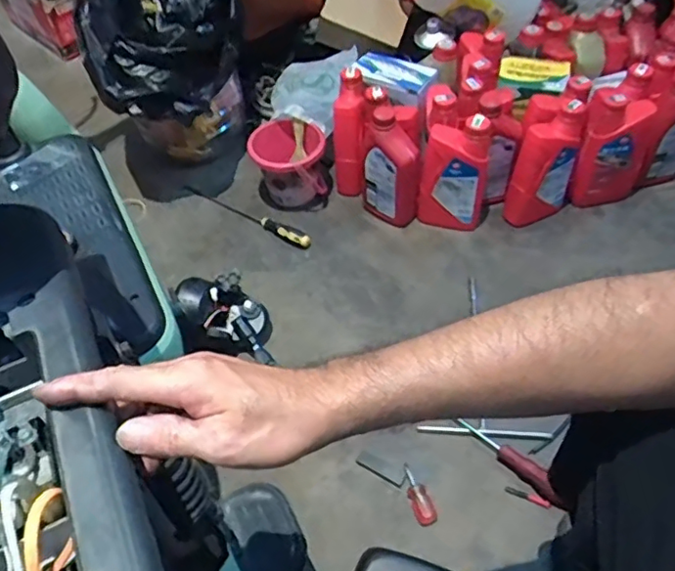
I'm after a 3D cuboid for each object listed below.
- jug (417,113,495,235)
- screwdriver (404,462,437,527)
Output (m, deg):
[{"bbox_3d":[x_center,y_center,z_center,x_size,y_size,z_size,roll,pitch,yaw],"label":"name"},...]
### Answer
[{"bbox_3d":[0.227,-0.214,1.120,0.124,0.223,0.066,12,51,15],"label":"jug"},{"bbox_3d":[0.111,0.287,0.787,0.028,0.021,0.079,-16,50,-8],"label":"screwdriver"}]

